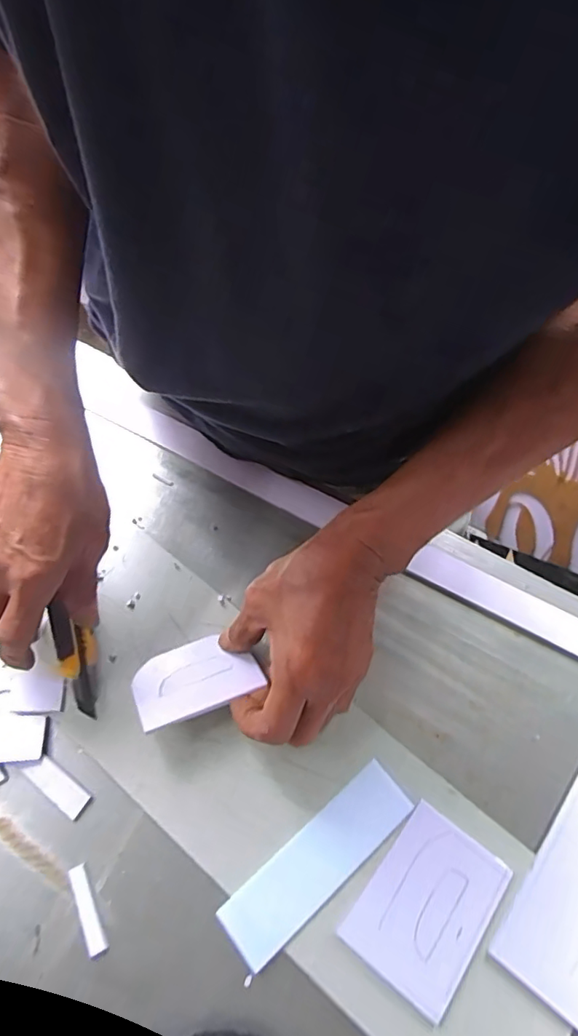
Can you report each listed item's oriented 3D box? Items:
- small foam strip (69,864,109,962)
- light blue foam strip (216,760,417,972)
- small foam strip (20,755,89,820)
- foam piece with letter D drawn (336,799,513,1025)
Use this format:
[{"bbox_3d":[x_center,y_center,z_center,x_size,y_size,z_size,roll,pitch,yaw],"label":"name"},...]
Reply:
[{"bbox_3d":[-0.124,0.241,0.331,0.011,0.004,0.050,-23,69,-11],"label":"small foam strip"},{"bbox_3d":[0.018,0.214,0.342,0.133,0.004,0.038,-38,72,-16],"label":"light blue foam strip"},{"bbox_3d":[-0.155,0.177,0.359,0.048,0.004,0.017,35,70,13],"label":"small foam strip"},{"bbox_3d":[0.085,0.236,0.332,0.069,0.004,0.092,37,70,14],"label":"foam piece with letter D drawn"}]

